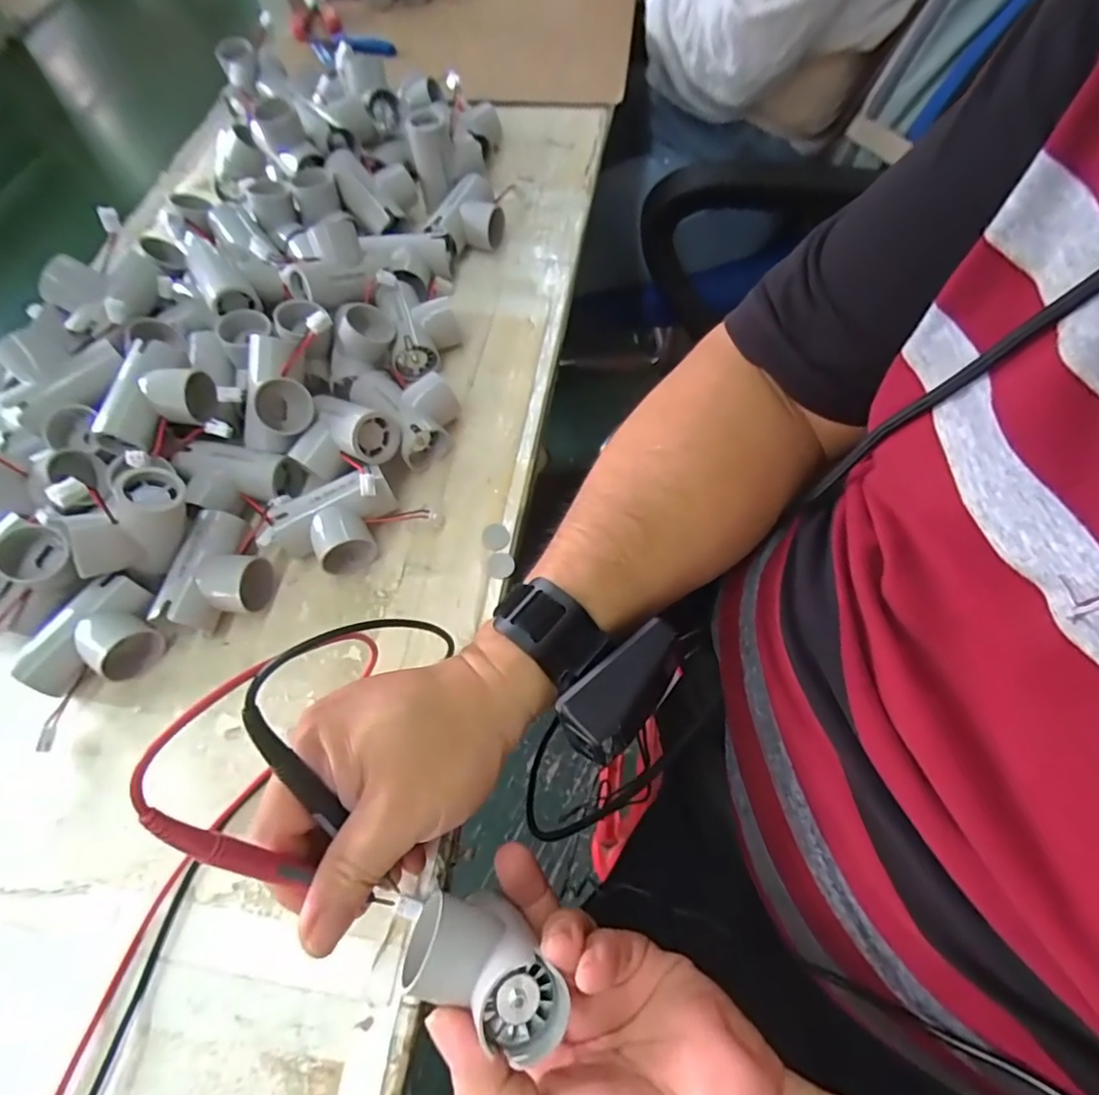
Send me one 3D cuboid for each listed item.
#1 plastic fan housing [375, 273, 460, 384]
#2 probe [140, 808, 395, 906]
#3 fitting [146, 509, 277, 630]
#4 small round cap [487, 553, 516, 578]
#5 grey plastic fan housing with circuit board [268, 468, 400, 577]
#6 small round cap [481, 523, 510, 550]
[{"bbox_3d":[-0.099,-0.173,0.432,0.052,0.039,0.077,-15,64,-6],"label":"plastic fan housing"},{"bbox_3d":[-0.104,0.130,0.229,0.011,0.129,0.009,18,64,45],"label":"probe"},{"bbox_3d":[-0.197,0.016,0.349,0.054,0.033,0.070,5,63,4],"label":"fitting"},{"bbox_3d":[-0.031,0.011,0.365,0.017,0.004,0.018,-1,63,1],"label":"small round cap"},{"bbox_3d":[-0.133,-0.015,0.361,0.074,0.036,0.055,-19,64,-8],"label":"grey plastic fan housing with circuit board"},{"bbox_3d":[-0.035,-0.008,0.374,0.018,0.004,0.019,-1,63,1],"label":"small round cap"}]

